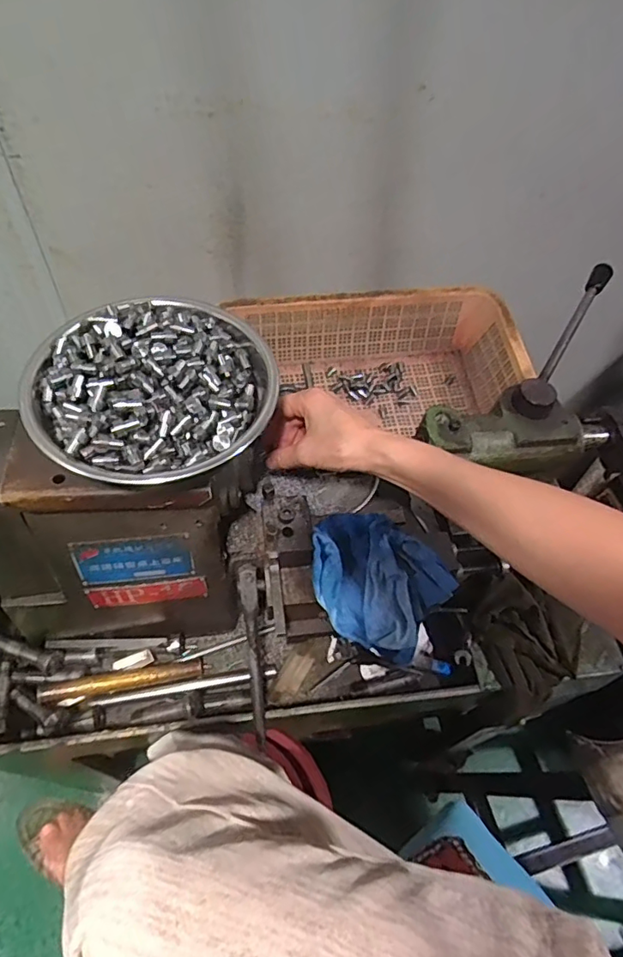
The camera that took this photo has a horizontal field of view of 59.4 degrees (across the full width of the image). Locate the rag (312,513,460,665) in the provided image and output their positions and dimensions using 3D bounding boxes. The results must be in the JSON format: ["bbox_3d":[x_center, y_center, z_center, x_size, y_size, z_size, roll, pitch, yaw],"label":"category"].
[{"bbox_3d":[0.049,0.086,0.450,0.119,0.054,0.098,37,61,18],"label":"rag"}]

